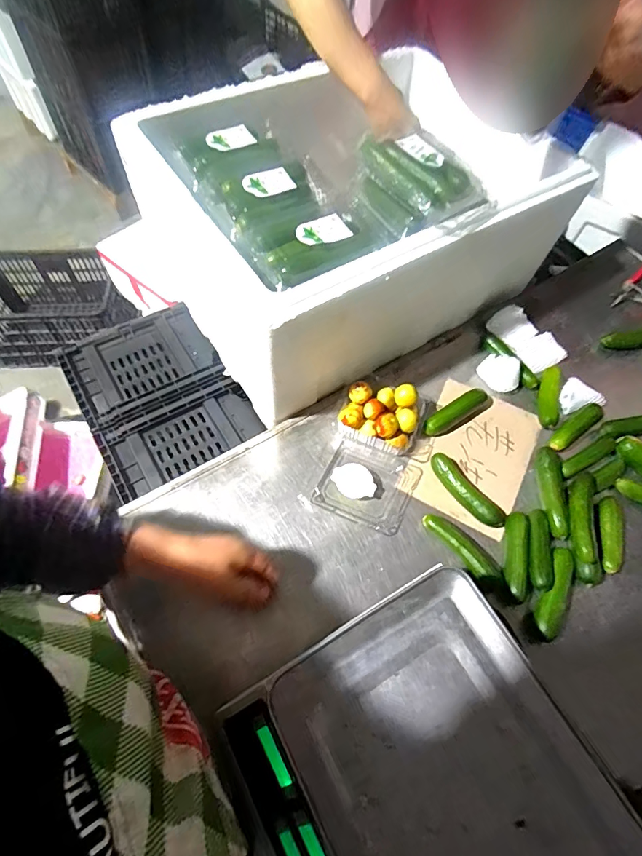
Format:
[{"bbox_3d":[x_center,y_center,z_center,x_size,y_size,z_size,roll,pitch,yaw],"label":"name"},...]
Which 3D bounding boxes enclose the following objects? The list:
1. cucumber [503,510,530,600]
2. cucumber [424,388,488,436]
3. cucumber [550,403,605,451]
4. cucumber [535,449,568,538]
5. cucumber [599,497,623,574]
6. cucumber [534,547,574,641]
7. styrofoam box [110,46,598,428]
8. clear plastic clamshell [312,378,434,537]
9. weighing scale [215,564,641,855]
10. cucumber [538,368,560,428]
[{"bbox_3d":[0.265,0.172,0.573,0.031,0.029,0.113,11,61,3],"label":"cucumber"},{"bbox_3d":[0.217,-0.023,0.689,0.120,0.033,0.032,-33,68,-20],"label":"cucumber"},{"bbox_3d":[0.408,0.000,0.680,0.114,0.031,0.032,-32,67,-20],"label":"cucumber"},{"bbox_3d":[0.343,0.094,0.624,0.035,0.034,0.133,6,60,0],"label":"cucumber"},{"bbox_3d":[0.413,0.153,0.607,0.027,0.022,0.108,17,61,6],"label":"cucumber"},{"bbox_3d":[0.312,0.218,0.567,0.030,0.029,0.120,30,63,13],"label":"cucumber"},{"bbox_3d":[0.071,-0.363,0.730,0.590,0.283,0.437,-28,66,-18],"label":"styrofoam box"},{"bbox_3d":[0.086,0.028,0.633,0.150,0.061,0.220,23,62,9],"label":"clear plastic clamshell"},{"bbox_3d":[0.096,0.363,0.414,0.305,0.118,0.330,-26,65,-17],"label":"weighing scale"},{"bbox_3d":[0.384,-0.053,0.716,0.027,0.027,0.120,17,61,6],"label":"cucumber"}]

